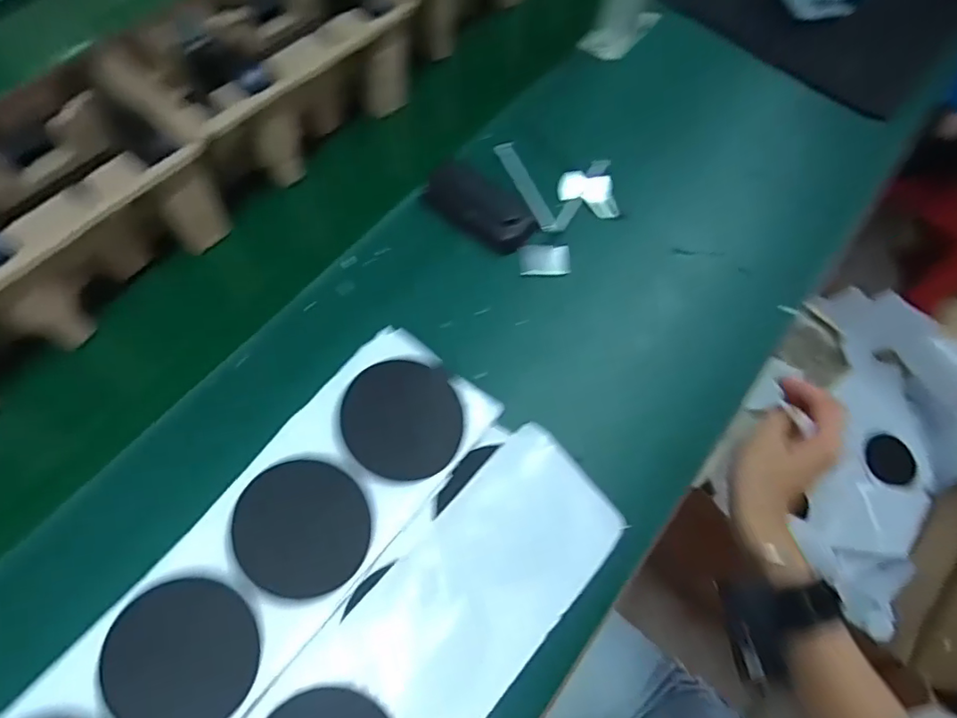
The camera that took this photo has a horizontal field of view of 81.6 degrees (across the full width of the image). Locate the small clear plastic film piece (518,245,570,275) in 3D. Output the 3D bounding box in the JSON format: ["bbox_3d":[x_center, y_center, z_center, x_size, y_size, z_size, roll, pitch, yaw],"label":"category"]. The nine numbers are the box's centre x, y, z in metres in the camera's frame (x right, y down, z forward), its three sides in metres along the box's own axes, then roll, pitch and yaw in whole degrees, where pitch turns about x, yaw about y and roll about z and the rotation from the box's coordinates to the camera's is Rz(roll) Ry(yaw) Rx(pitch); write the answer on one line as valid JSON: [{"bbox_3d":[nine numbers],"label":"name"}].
[{"bbox_3d":[0.060,-0.090,0.502,0.047,0.006,0.026,-3,91,-5],"label":"small clear plastic film piece"}]

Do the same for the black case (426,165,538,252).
[{"bbox_3d":[-0.001,-0.141,0.509,0.110,0.016,0.054,33,67,15],"label":"black case"}]

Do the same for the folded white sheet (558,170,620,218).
[{"bbox_3d":[0.107,-0.158,0.534,0.062,0.029,0.026,24,64,10],"label":"folded white sheet"}]

